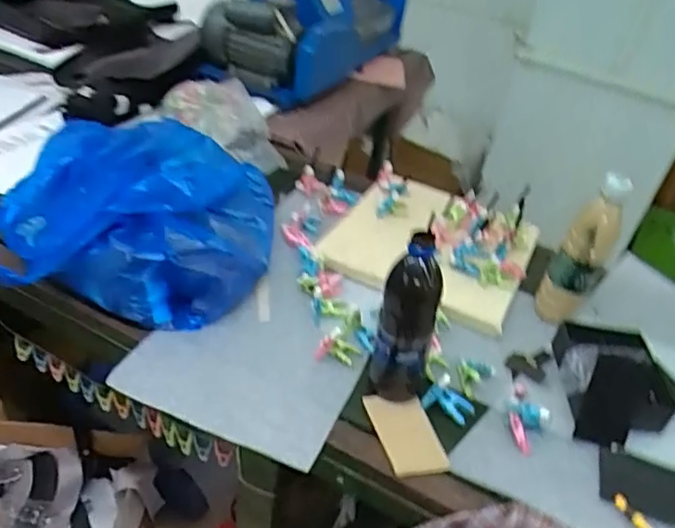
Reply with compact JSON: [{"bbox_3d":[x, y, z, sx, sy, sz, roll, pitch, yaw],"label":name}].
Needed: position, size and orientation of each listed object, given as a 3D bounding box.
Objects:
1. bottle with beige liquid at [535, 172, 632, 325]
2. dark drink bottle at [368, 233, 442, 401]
[{"bbox_3d":[0.349,-0.021,0.841,0.069,0.220,0.078,26,39,20],"label":"bottle with beige liquid"},{"bbox_3d":[0.080,0.065,0.675,0.065,0.204,0.053,13,37,5],"label":"dark drink bottle"}]

